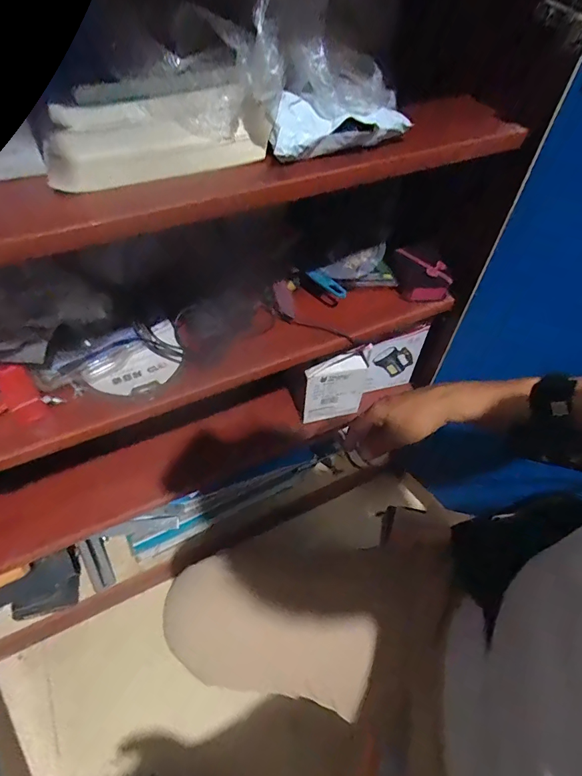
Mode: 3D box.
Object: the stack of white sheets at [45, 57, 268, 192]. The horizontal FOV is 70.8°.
[{"bbox_3d":[-0.114,-0.225,0.354,0.189,0.071,0.041,-19,53,-16],"label":"stack of white sheets"}]

